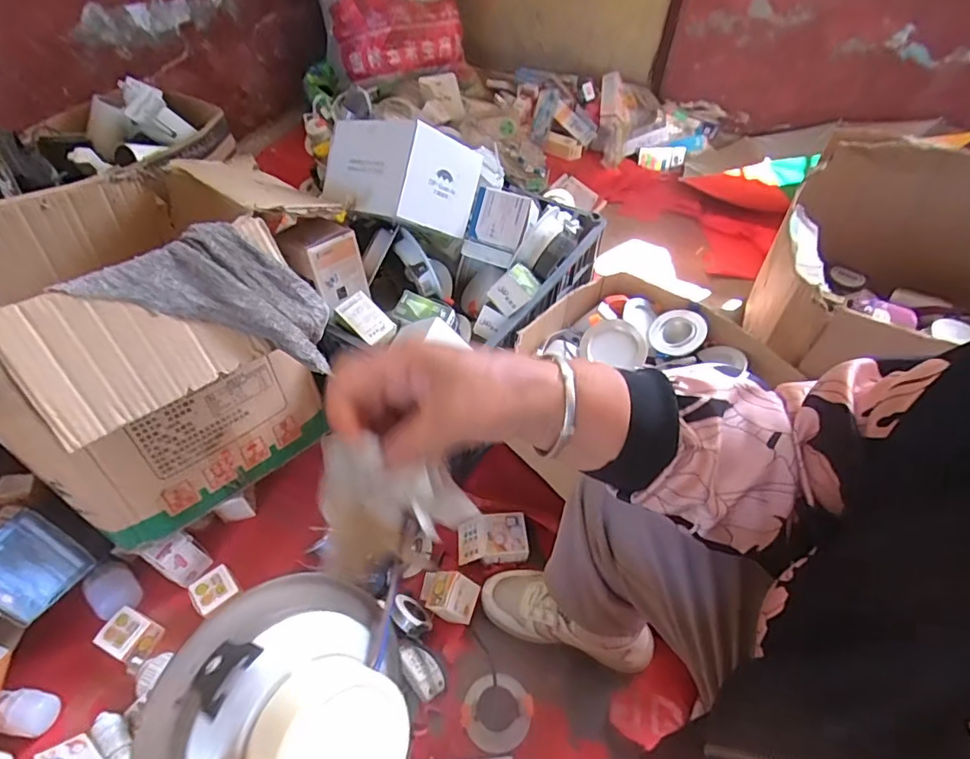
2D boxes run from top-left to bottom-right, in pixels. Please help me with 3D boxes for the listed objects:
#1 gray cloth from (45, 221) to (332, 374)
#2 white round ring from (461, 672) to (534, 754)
[{"bbox_3d":[-0.295,-0.110,0.602,0.254,0.030,0.124,19,74,-29],"label":"gray cloth"},{"bbox_3d":[0.018,0.437,0.697,0.089,0.019,0.088,1,52,-1],"label":"white round ring"}]

